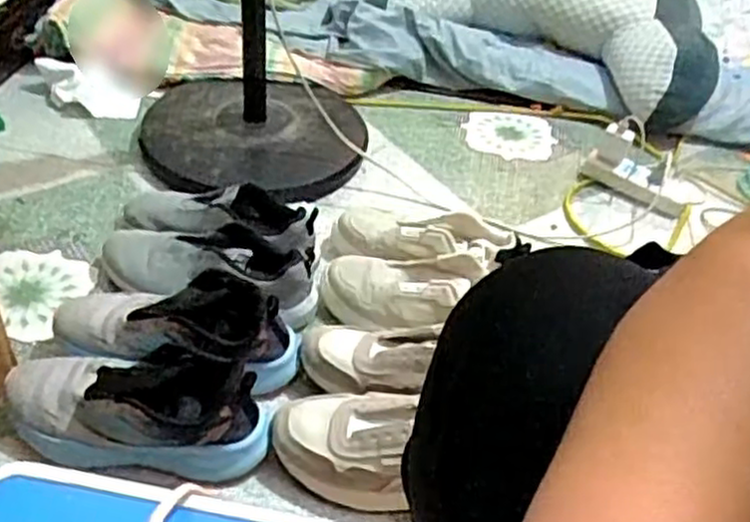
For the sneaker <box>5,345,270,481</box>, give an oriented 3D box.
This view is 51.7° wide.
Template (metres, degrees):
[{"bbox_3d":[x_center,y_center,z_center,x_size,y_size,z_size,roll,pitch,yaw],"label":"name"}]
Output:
[{"bbox_3d":[-0.253,0.152,0.828,0.281,0.107,0.113,9,41,2],"label":"sneaker"}]

